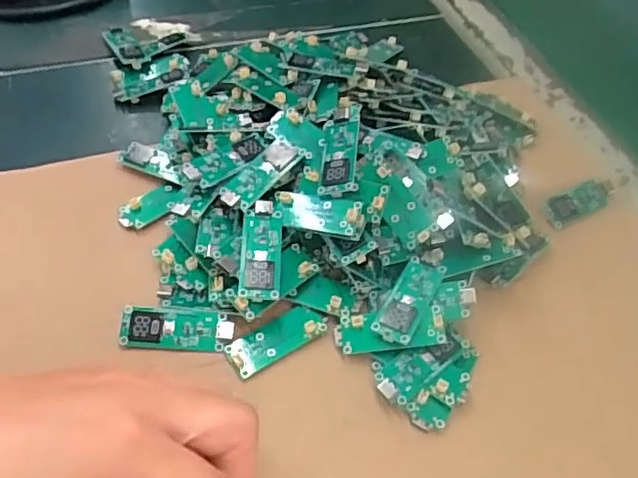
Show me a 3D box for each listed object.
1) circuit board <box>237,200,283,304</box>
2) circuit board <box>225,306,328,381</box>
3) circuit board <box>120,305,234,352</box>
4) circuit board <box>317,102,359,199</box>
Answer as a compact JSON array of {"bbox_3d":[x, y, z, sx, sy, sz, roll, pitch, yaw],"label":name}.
[{"bbox_3d":[-0.028,0.005,0.294,0.019,0.005,0.050,2,61,-4],"label":"circuit board"},{"bbox_3d":[-0.019,0.047,0.290,0.049,0.004,0.020,-26,58,-24],"label":"circuit board"},{"bbox_3d":[-0.067,0.042,0.286,0.051,0.004,0.019,4,71,-8],"label":"circuit board"},{"bbox_3d":[0.011,-0.046,0.313,0.019,0.005,0.053,-7,57,21],"label":"circuit board"}]

